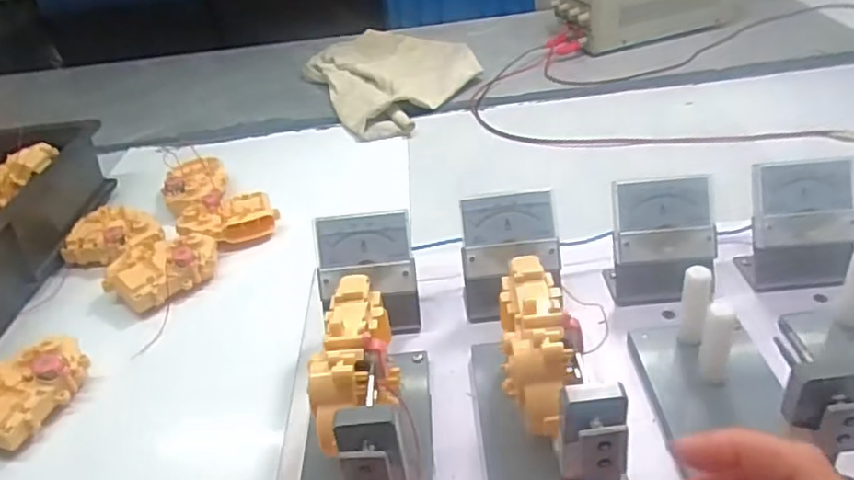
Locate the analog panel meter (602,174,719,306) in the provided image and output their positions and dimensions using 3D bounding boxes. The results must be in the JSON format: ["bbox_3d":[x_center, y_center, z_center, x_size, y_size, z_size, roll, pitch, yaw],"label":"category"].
[{"bbox_3d":[0.156,0.002,0.434,0.066,0.068,0.055,-2,35,8],"label":"analog panel meter"}]

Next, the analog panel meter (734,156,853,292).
[{"bbox_3d":[0.251,-0.010,0.434,0.067,0.077,0.040,-3,34,7],"label":"analog panel meter"}]

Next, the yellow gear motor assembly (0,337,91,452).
[{"bbox_3d":[-0.312,0.117,0.504,0.064,0.038,0.099,5,36,18],"label":"yellow gear motor assembly"}]

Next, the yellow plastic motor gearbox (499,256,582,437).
[{"bbox_3d":[0.057,0.047,0.335,0.037,0.032,0.097,-3,34,7],"label":"yellow plastic motor gearbox"}]

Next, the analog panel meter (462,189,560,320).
[{"bbox_3d":[0.055,0.010,0.439,0.064,0.070,0.042,-8,34,0],"label":"analog panel meter"}]

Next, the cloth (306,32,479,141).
[{"bbox_3d":[-0.052,-0.267,1.040,0.251,0.030,0.416,-19,36,-16],"label":"cloth"}]

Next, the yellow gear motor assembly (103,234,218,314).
[{"bbox_3d":[-0.252,0.027,0.628,0.073,0.035,0.096,18,42,33],"label":"yellow gear motor assembly"}]

